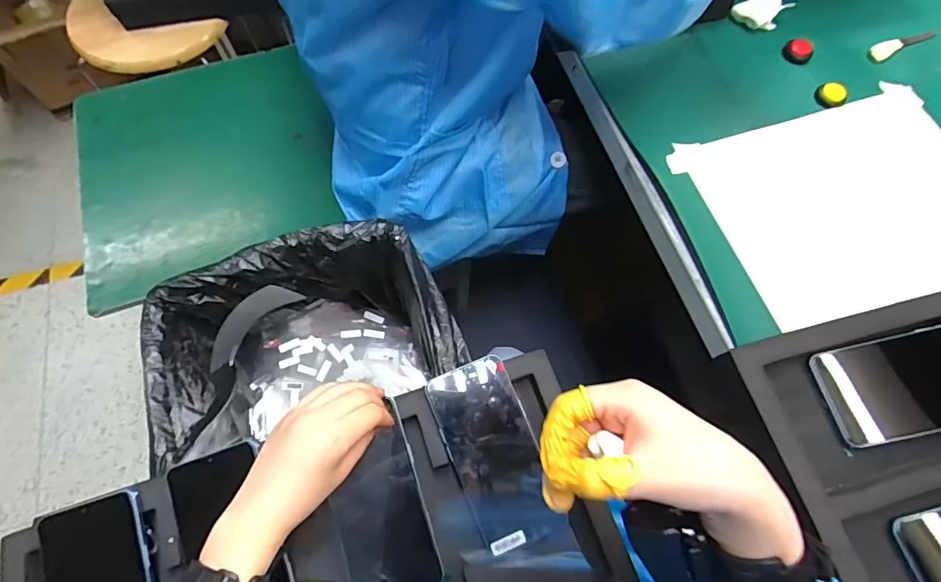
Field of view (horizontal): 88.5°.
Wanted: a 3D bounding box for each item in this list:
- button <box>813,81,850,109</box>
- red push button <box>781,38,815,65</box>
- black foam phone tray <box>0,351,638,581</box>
[{"bbox_3d":[0.412,-0.224,0.549,0.030,0.010,0.030,5,68,0],"label":"button"},{"bbox_3d":[0.392,-0.287,0.577,0.032,0.010,0.035,1,68,-2],"label":"red push button"},{"bbox_3d":[-0.124,0.217,0.407,0.482,0.037,0.250,-11,69,-8],"label":"black foam phone tray"}]

